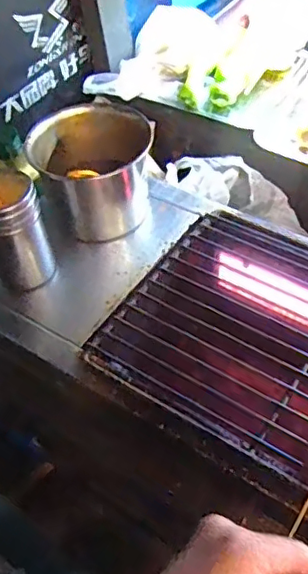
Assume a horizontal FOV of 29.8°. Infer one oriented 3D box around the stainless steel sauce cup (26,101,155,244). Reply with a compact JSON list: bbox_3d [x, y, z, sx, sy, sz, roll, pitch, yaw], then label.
[{"bbox_3d":[-0.061,-0.136,0.654,0.120,0.107,0.118,-3,52,4],"label":"stainless steel sauce cup"}]

